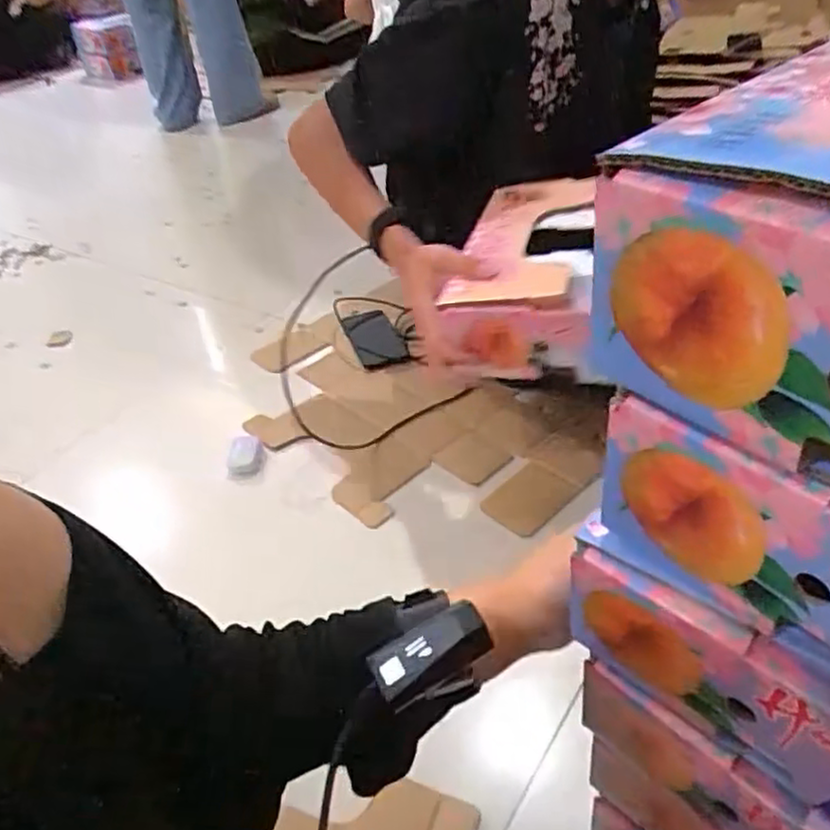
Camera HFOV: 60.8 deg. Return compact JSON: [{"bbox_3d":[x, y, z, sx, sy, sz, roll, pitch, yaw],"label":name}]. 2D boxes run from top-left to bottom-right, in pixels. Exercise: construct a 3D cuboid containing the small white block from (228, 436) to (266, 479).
[{"bbox_3d":[-0.240,0.060,1.003,0.050,0.021,0.075,-6,39,-1],"label":"small white block"}]

